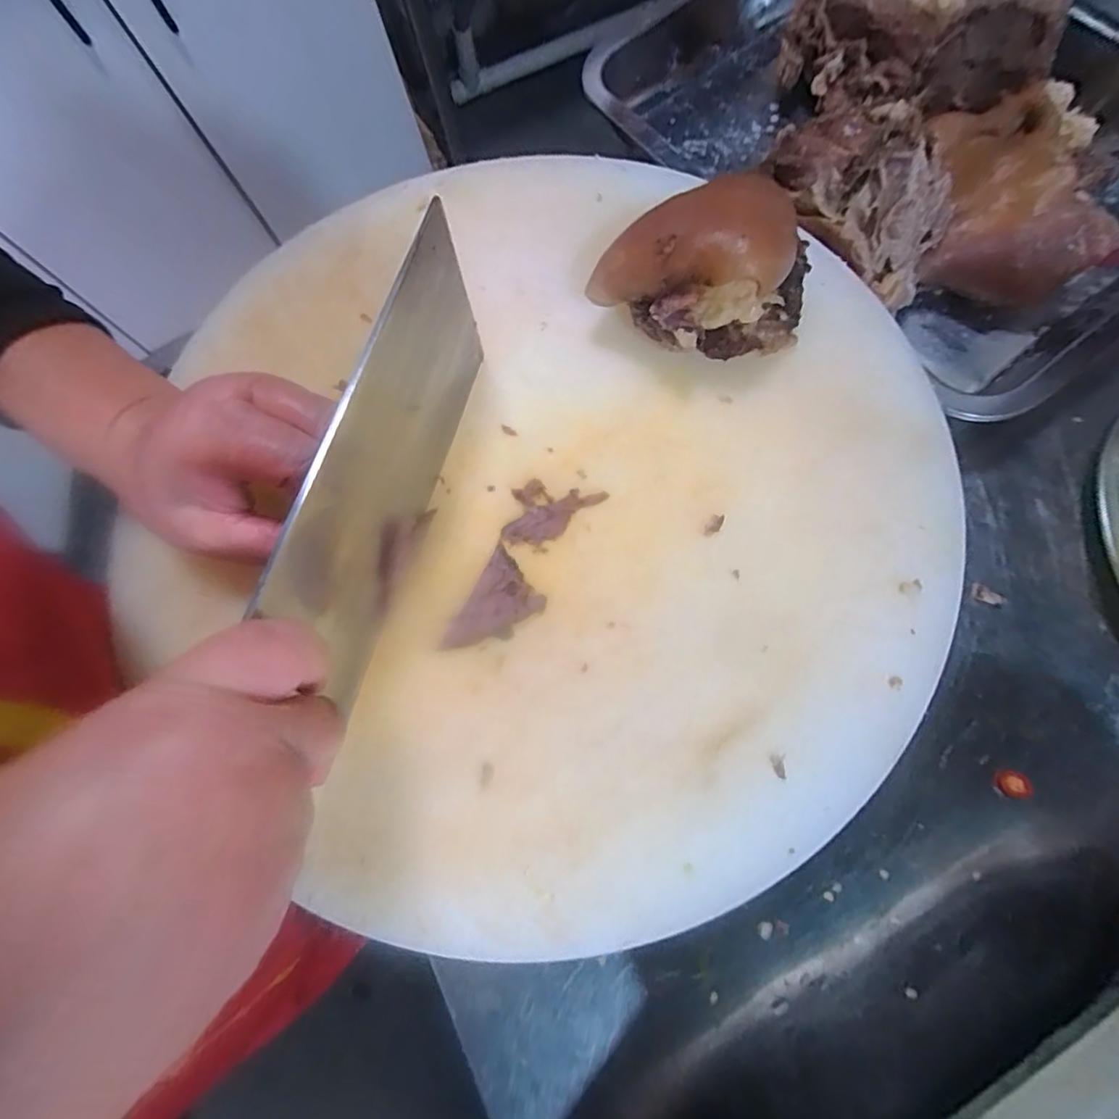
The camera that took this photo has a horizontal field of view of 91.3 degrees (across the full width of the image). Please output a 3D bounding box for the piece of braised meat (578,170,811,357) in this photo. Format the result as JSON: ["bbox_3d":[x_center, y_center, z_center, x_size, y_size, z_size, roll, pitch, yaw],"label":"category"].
[{"bbox_3d":[0.061,-0.123,0.237,0.092,0.061,0.056,-13,72,1],"label":"piece of braised meat"}]

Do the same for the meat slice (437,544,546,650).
[{"bbox_3d":[-0.025,0.021,0.229,0.030,0.004,0.047,25,77,13],"label":"meat slice"}]

